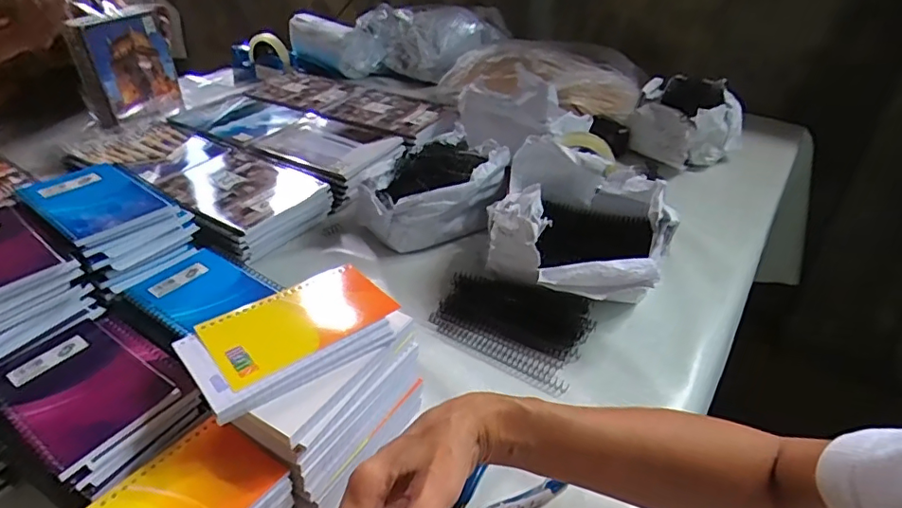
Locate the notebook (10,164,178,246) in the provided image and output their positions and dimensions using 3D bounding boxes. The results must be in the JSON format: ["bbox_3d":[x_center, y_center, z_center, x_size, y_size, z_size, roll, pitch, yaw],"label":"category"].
[{"bbox_3d":[-0.324,-0.050,0.486,0.122,0.012,0.086,24,40,30],"label":"notebook"}]

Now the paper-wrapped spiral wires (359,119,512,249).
[{"bbox_3d":[-0.019,-0.085,0.725,0.189,0.103,0.130,-27,43,-35],"label":"paper-wrapped spiral wires"}]

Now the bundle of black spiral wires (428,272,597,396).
[{"bbox_3d":[0.061,0.072,0.577,0.161,0.033,0.113,17,37,23],"label":"bundle of black spiral wires"}]

